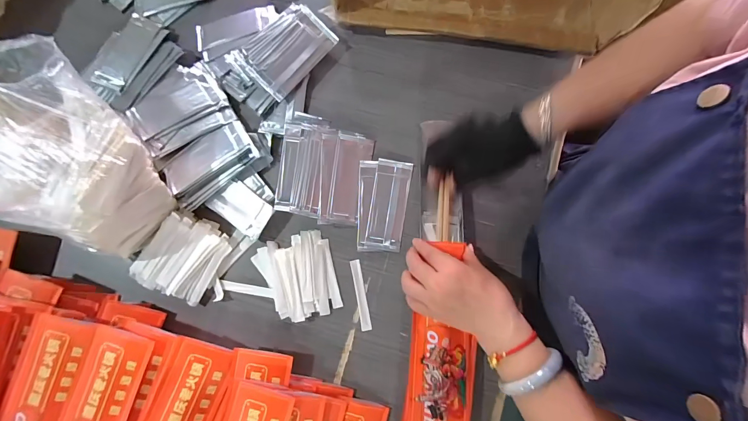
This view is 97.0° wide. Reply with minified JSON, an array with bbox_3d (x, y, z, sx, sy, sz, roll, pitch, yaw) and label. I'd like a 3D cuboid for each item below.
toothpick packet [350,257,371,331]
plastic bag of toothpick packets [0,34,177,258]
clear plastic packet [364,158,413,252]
[{"bbox_3d":[-0.018,0.112,0.441,0.014,0.004,0.092,-12,82,6],"label":"toothpick packet"},{"bbox_3d":[-0.359,-0.072,0.368,0.225,0.168,0.177,24,81,-2],"label":"plastic bag of toothpick packets"},{"bbox_3d":[0.021,-0.008,0.450,0.048,0.012,0.119,9,83,3],"label":"clear plastic packet"}]

